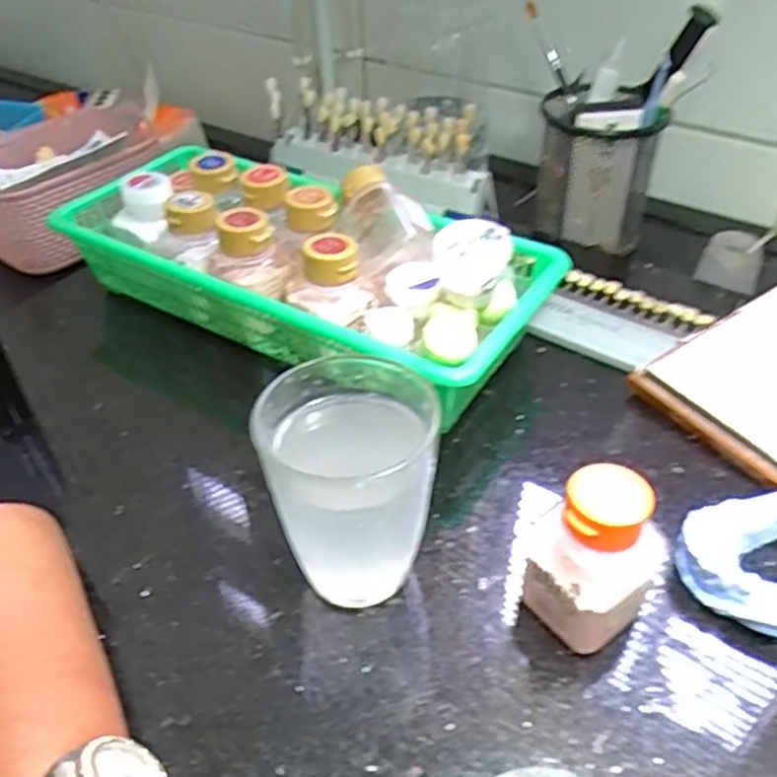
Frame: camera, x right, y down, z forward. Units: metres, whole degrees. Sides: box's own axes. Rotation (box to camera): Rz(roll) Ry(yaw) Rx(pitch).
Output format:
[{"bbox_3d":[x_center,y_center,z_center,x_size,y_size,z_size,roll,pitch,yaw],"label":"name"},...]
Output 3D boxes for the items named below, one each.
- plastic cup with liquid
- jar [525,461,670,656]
[{"bbox_3d":[-0.016,0.041,0.295,0.061,0.094,0.062,-1,42,1],"label":"plastic cup with liquid"},{"bbox_3d":[0.079,0.067,0.279,0.037,0.071,0.040,-29,48,-27],"label":"jar"}]

